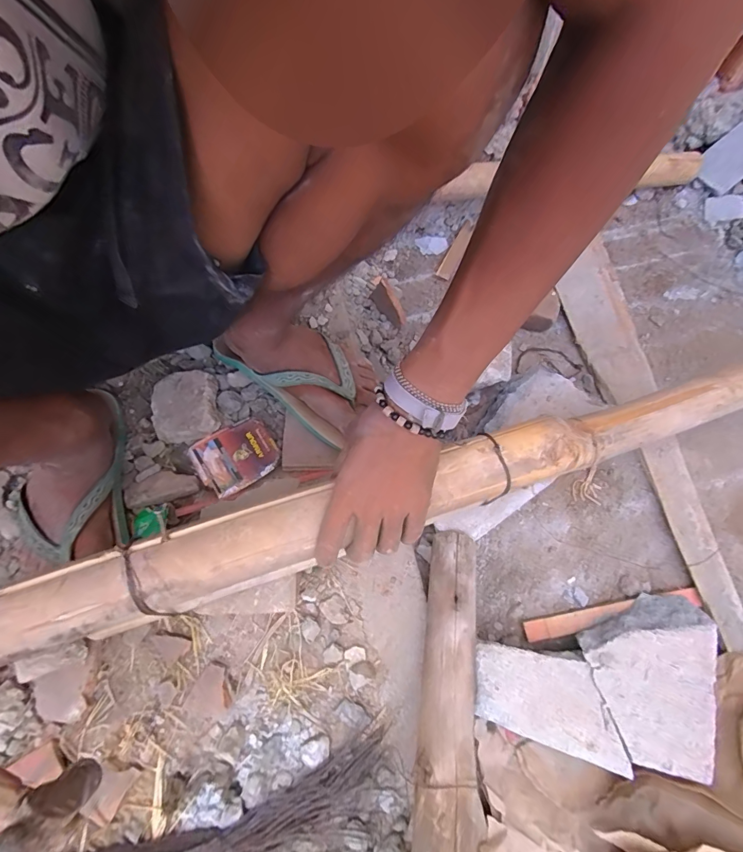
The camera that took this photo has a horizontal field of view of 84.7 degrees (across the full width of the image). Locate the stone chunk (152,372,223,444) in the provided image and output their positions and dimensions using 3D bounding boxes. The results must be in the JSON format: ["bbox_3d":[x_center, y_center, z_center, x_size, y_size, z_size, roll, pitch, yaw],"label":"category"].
[{"bbox_3d":[-0.236,-0.026,0.517,0.079,0.030,0.087,-11,72,-3],"label":"stone chunk"}]

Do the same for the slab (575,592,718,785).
[{"bbox_3d":[0.292,0.264,0.443,0.132,0.057,0.169,13,70,0],"label":"slab"}]

